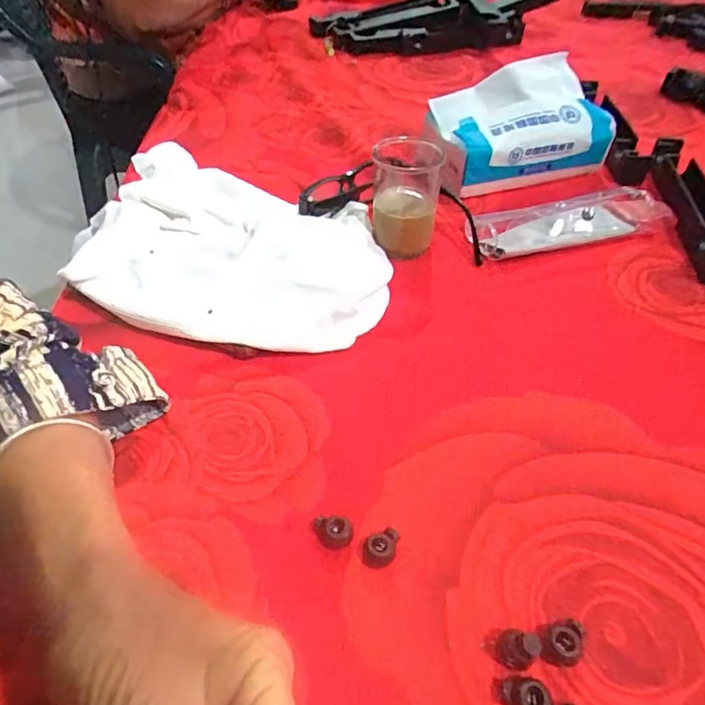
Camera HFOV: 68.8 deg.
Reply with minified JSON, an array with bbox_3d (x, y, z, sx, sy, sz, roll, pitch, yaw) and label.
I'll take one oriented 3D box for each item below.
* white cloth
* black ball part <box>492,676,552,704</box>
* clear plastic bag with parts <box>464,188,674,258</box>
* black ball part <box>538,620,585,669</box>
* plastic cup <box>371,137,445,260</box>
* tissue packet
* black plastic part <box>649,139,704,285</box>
[{"bbox_3d":[-0.093,-0.077,0.388,0.243,0.049,0.169,18,49,18],"label":"white cloth"},{"bbox_3d":[0.068,0.140,0.207,0.021,0.012,0.014,8,47,9],"label":"black ball part"},{"bbox_3d":[0.177,-0.111,0.431,0.154,0.027,0.049,-11,47,-9],"label":"clear plastic bag with parts"},{"bbox_3d":[0.089,0.124,0.221,0.017,0.010,0.018,16,49,16],"label":"black ball part"},{"bbox_3d":[0.042,-0.123,0.411,0.053,0.073,0.051,4,45,6],"label":"plastic cup"},{"bbox_3d":[0.154,-0.211,0.483,0.166,0.084,0.081,-13,46,-11],"label":"tissue packet"},{"bbox_3d":[0.287,-0.126,0.438,0.039,0.031,0.183,8,47,9],"label":"black plastic part"}]

